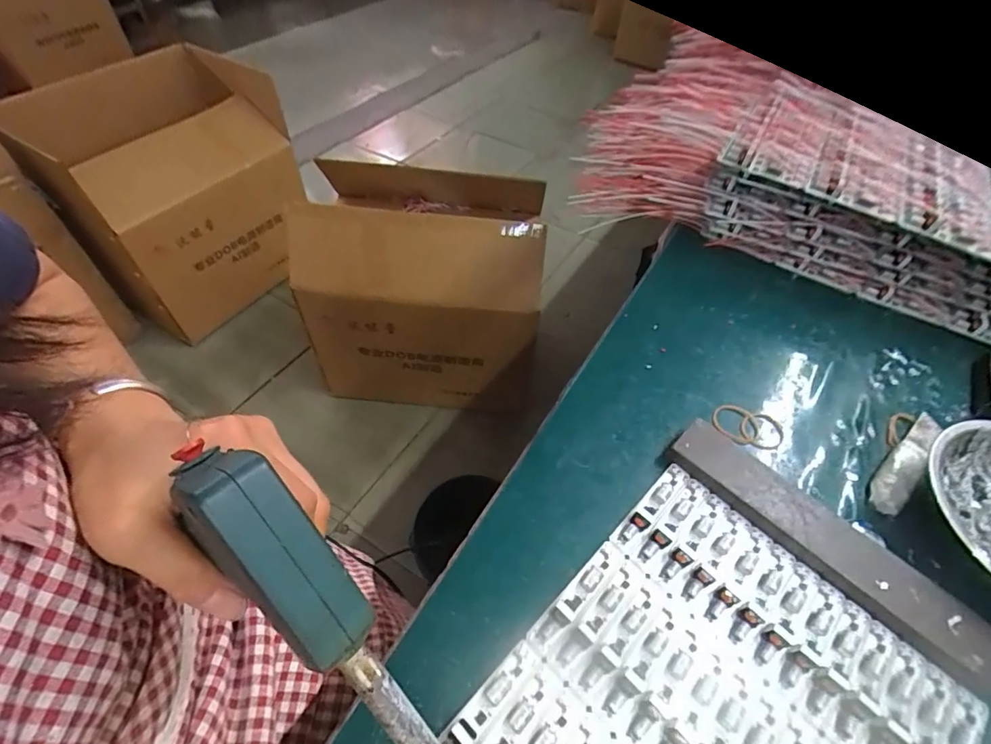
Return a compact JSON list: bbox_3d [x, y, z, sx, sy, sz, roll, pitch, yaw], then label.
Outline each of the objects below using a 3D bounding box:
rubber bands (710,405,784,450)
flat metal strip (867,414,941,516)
[{"bbox_3d":[0.178,0.039,0.344,0.046,0.006,0.032,25,55,13],"label":"rubber bands"},{"bbox_3d":[0.286,0.060,0.336,0.104,0.006,0.021,-35,63,-26],"label":"flat metal strip"}]

